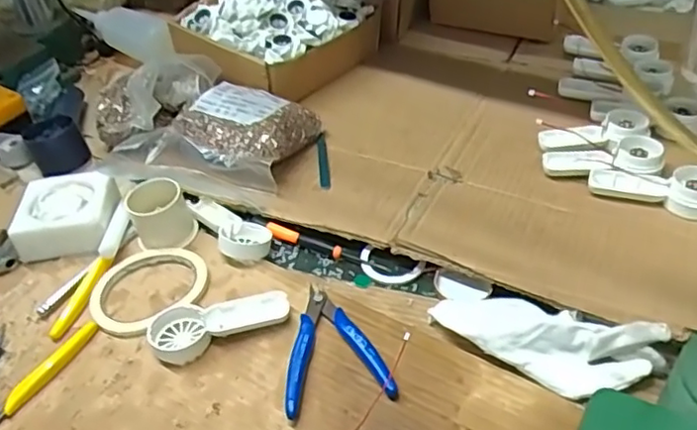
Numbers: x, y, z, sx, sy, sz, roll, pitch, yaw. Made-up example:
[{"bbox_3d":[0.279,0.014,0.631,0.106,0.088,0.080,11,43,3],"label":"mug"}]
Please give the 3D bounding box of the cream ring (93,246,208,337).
[{"bbox_3d":[-0.176,0.062,0.549,0.101,0.008,0.091,-25,44,-23],"label":"cream ring"}]

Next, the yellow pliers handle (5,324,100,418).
[{"bbox_3d":[-0.238,0.119,0.500,0.016,0.008,0.090,15,44,22],"label":"yellow pliers handle"}]

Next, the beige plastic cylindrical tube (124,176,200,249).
[{"bbox_3d":[-0.177,-0.001,0.590,0.054,0.051,0.049,-22,43,-19],"label":"beige plastic cylindrical tube"}]

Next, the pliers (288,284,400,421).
[{"bbox_3d":[-0.016,0.099,0.488,0.079,0.014,0.113,-10,40,-7],"label":"pliers"}]

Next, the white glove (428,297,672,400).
[{"bbox_3d":[0.144,0.091,0.469,0.163,0.023,0.065,16,44,23],"label":"white glove"}]

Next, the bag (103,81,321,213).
[{"bbox_3d":[-0.137,-0.075,0.659,0.170,0.057,0.152,12,43,18],"label":"bag"}]

